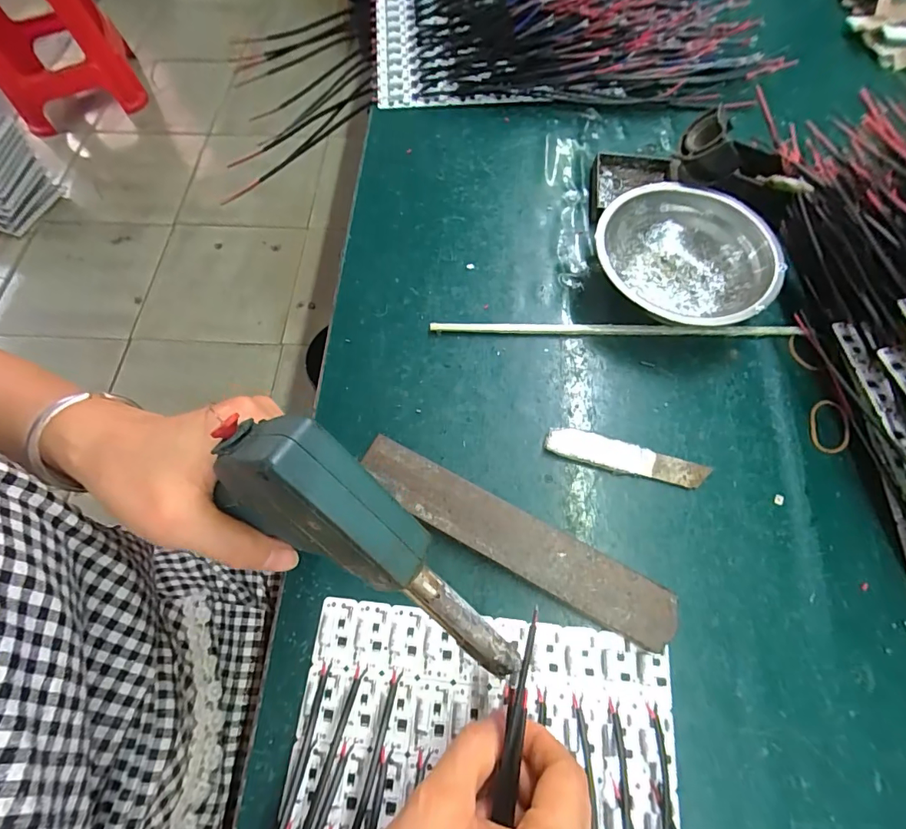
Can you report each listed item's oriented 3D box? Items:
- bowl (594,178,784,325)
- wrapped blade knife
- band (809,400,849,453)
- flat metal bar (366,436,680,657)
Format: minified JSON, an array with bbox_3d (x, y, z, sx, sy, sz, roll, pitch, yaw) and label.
[{"bbox_3d":[0.169,-0.116,0.341,0.127,0.039,0.115,12,67,6],"label":"bowl"},{"bbox_3d":[0.113,0.028,0.298,0.103,0.008,0.022,14,67,6],"label":"wrapped blade knife"},{"bbox_3d":[0.254,0.008,0.306,0.023,0.004,0.038,16,67,7],"label":"band"},{"bbox_3d":[0.033,0.074,0.274,0.197,0.016,0.035,27,69,11],"label":"flat metal bar"}]

